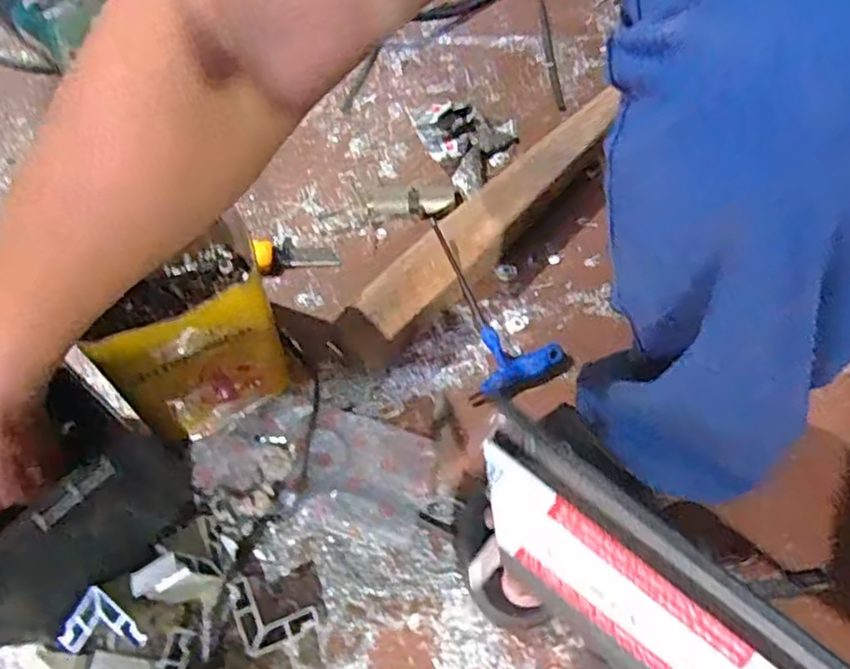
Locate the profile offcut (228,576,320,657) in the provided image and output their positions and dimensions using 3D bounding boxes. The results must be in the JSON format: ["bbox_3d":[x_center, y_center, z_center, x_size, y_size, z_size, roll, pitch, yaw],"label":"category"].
[{"bbox_3d":[-0.104,0.188,0.466,0.053,0.037,0.053,-24,66,-12],"label":"profile offcut"}]

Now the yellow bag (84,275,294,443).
[{"bbox_3d":[-0.152,0.026,0.474,0.111,0.161,0.022,-24,66,-12],"label":"yellow bag"}]

